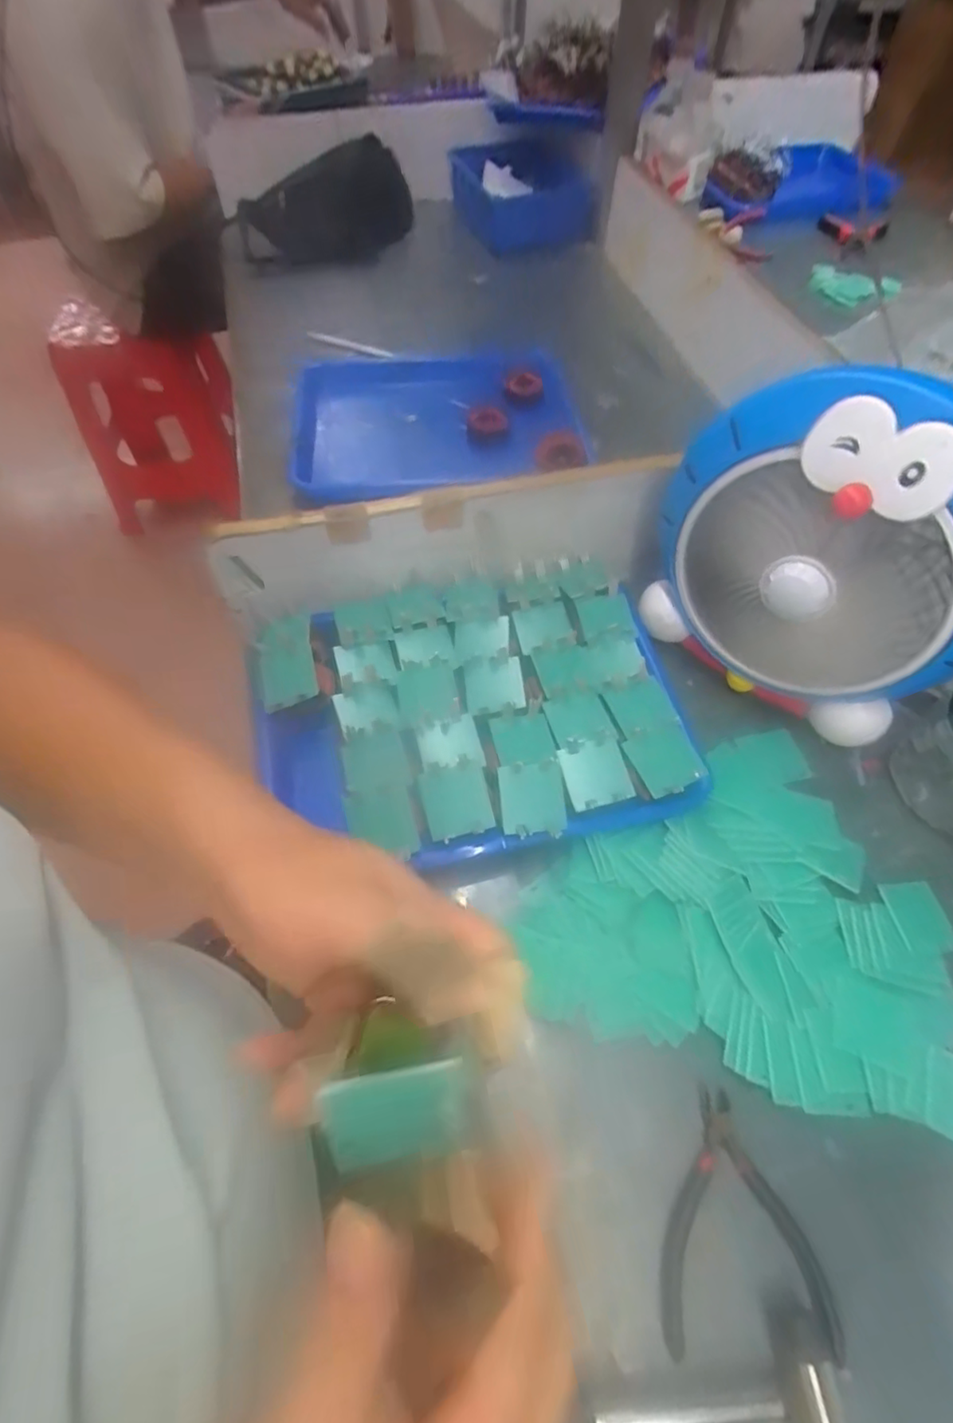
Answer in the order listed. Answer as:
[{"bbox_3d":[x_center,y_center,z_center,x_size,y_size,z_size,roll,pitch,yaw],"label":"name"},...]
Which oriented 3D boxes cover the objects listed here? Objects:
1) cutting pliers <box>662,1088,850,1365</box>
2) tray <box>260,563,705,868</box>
[{"bbox_3d":[0.148,0.282,0.347,0.092,0.006,0.116,4,57,3],"label":"cutting pliers"},{"bbox_3d":[-0.008,-0.010,0.498,0.315,0.048,0.254,-10,57,-6],"label":"tray"}]

